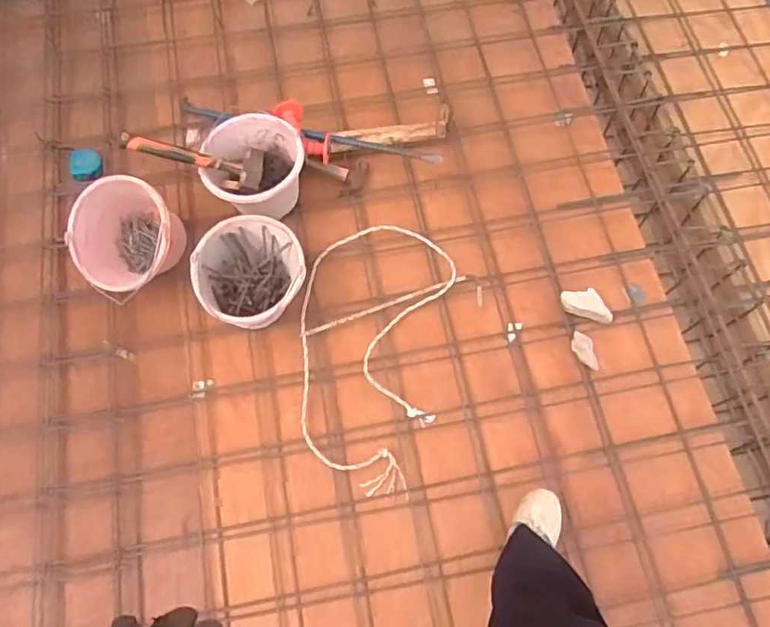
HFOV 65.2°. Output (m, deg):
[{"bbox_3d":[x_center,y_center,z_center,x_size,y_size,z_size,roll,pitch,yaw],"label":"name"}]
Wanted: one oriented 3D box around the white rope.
[{"bbox_3d":[-0.037,0.070,1.397,0.334,0.030,0.651,10,67,2],"label":"white rope"}]

